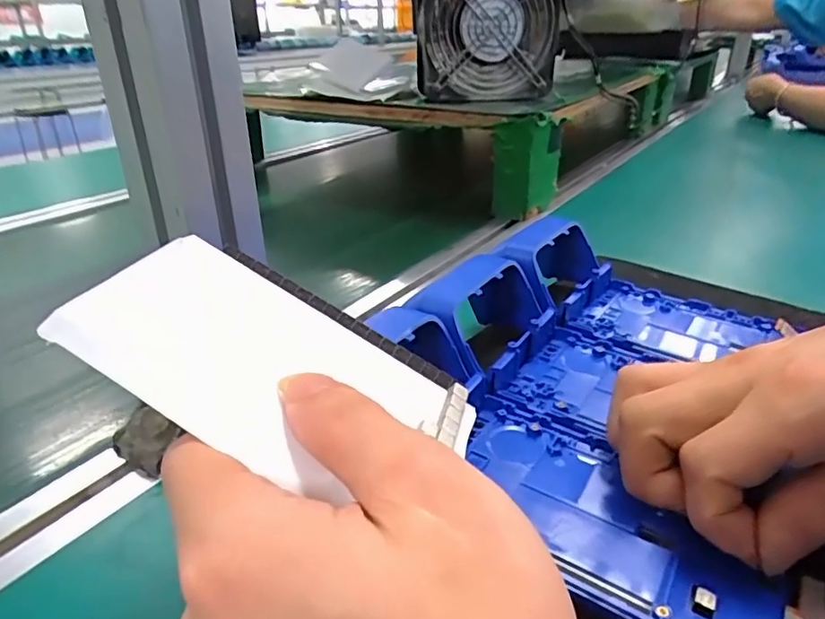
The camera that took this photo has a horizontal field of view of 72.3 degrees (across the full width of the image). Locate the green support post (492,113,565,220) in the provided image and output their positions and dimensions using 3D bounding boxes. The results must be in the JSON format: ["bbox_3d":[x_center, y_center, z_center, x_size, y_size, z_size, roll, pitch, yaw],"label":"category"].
[{"bbox_3d":[0.122,-0.148,0.590,0.048,0.104,0.086,14,31,27],"label":"green support post"}]

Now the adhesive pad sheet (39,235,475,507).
[{"bbox_3d":[-0.038,0.020,0.179,0.115,0.012,0.075,32,32,-4],"label":"adhesive pad sheet"}]

